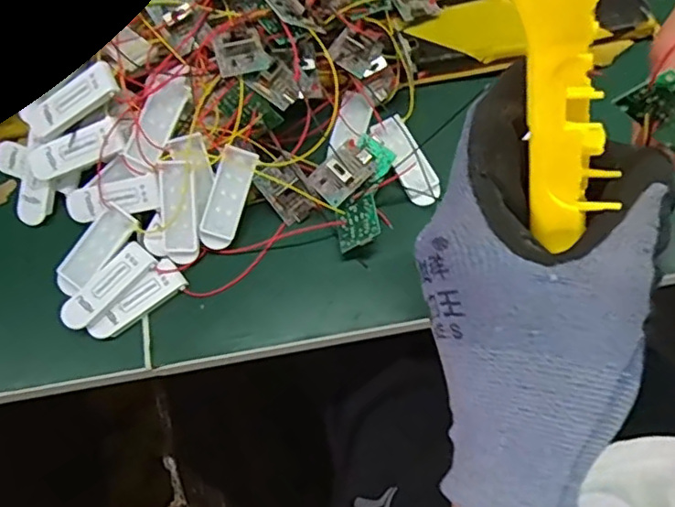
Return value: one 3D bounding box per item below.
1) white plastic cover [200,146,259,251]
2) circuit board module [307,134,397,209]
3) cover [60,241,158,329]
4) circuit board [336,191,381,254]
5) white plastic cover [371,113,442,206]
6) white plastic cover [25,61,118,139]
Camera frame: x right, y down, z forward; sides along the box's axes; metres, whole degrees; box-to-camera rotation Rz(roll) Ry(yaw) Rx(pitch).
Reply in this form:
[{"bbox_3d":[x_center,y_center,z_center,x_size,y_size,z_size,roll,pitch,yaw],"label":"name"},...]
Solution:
[{"bbox_3d":[-0.062,-0.031,0.348,0.020,0.007,0.057,18,90,-15],"label":"white plastic cover"},{"bbox_3d":[0.010,-0.051,0.357,0.049,0.011,0.028,-36,71,-12],"label":"circuit board module"},{"bbox_3d":[-0.127,0.017,0.338,0.019,0.005,0.056,39,74,15],"label":"cover"},{"bbox_3d":[0.011,-0.017,0.348,0.026,0.004,0.033,-25,51,21],"label":"circuit board"},{"bbox_3d":[0.042,-0.056,0.364,0.021,0.010,0.058,-23,69,-7],"label":"white plastic cover"},{"bbox_3d":[-0.148,-0.083,0.343,0.057,0.008,0.020,-30,69,9],"label":"white plastic cover"}]

